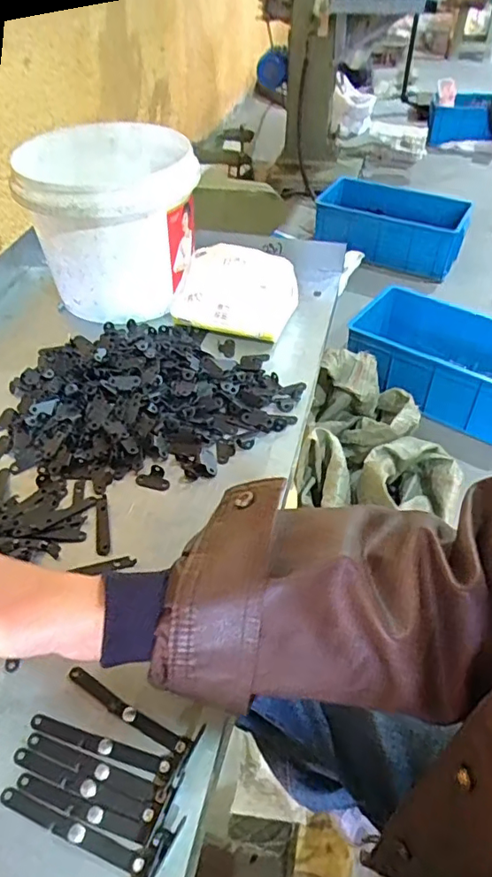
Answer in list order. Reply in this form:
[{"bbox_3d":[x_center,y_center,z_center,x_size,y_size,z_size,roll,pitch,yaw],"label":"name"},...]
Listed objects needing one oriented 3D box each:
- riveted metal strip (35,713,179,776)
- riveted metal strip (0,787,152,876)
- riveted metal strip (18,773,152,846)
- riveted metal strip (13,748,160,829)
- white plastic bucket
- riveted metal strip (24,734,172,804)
[{"bbox_3d":[-0.084,0.177,0.316,0.090,0.004,0.008,12,49,12],"label":"riveted metal strip"},{"bbox_3d":[-0.091,0.206,0.288,0.090,0.004,0.010,17,50,16],"label":"riveted metal strip"},{"bbox_3d":[-0.089,0.199,0.295,0.079,0.004,0.009,14,49,14],"label":"riveted metal strip"},{"bbox_3d":[-0.090,0.191,0.302,0.090,0.004,0.009,15,50,15],"label":"riveted metal strip"},{"bbox_3d":[-0.144,-0.244,0.611,0.162,0.140,0.181,-5,48,-3],"label":"white plastic bucket"},{"bbox_3d":[-0.085,0.186,0.308,0.087,0.004,0.009,14,49,14],"label":"riveted metal strip"}]

